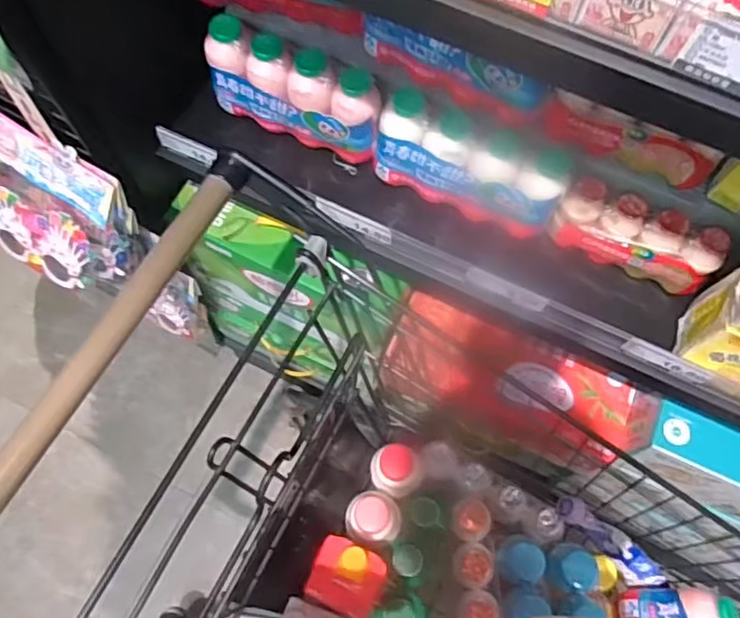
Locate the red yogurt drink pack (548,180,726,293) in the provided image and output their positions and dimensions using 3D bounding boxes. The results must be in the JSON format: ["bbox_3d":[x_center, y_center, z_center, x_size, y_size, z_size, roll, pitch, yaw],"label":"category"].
[{"bbox_3d":[0.286,-0.075,0.662,0.170,0.088,0.040,25,70,8],"label":"red yogurt drink pack"}]

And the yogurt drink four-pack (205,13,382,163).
[{"bbox_3d":[-0.082,-0.241,0.682,0.198,0.109,0.042,25,70,8],"label":"yogurt drink four-pack"}]

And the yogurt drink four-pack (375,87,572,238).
[{"bbox_3d":[0.105,-0.151,0.661,0.201,0.110,0.063,22,69,7],"label":"yogurt drink four-pack"}]

